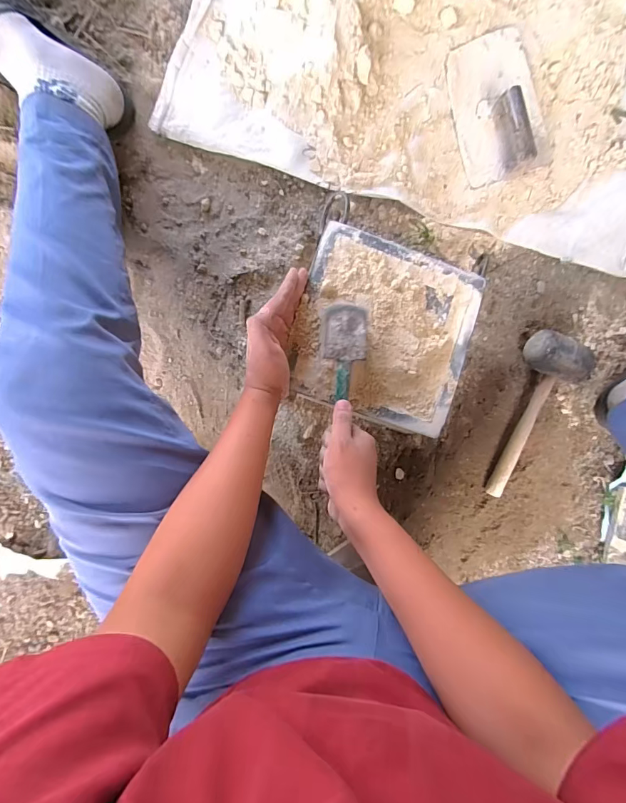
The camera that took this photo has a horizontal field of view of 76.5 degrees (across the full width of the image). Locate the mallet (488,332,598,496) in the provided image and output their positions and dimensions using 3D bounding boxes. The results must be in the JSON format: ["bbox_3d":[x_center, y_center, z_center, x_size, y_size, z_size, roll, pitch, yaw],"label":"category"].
[{"bbox_3d":[0.378,0.030,0.684,0.096,0.061,0.291,15,102,-5],"label":"mallet"}]

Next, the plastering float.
[{"bbox_3d":[0.313,-0.491,0.646,0.140,0.083,0.229,-12,91,-7],"label":"plastering float"}]

